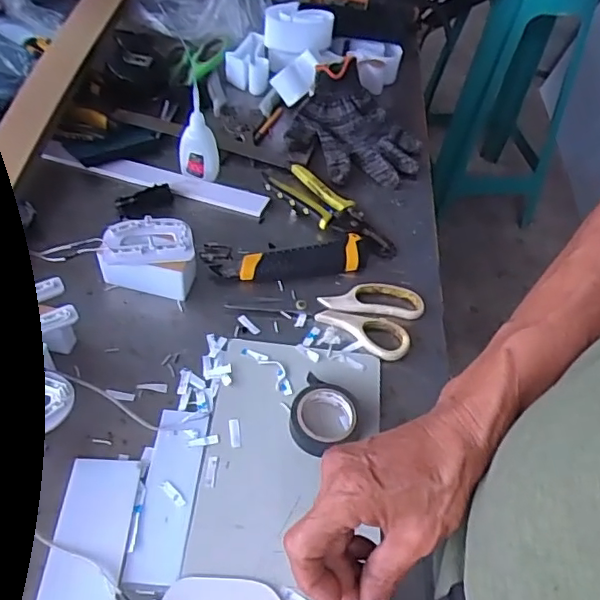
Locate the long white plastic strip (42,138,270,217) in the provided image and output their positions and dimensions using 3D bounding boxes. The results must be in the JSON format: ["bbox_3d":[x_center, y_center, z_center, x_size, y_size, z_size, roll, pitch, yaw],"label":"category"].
[{"bbox_3d":[-0.169,-0.142,0.658,0.268,0.011,0.034,16,51,8],"label":"long white plastic strip"}]

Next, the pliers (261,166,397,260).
[{"bbox_3d":[0.037,-0.104,0.643,0.167,0.018,0.055,35,56,22],"label":"pliers"}]

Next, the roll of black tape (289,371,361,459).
[{"bbox_3d":[0.021,0.096,0.465,0.056,0.017,0.061,2,50,-3],"label":"roll of black tape"}]

